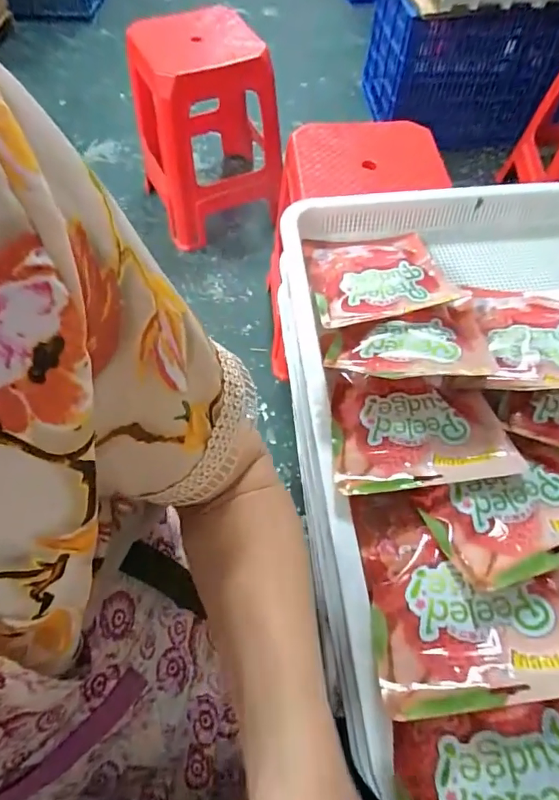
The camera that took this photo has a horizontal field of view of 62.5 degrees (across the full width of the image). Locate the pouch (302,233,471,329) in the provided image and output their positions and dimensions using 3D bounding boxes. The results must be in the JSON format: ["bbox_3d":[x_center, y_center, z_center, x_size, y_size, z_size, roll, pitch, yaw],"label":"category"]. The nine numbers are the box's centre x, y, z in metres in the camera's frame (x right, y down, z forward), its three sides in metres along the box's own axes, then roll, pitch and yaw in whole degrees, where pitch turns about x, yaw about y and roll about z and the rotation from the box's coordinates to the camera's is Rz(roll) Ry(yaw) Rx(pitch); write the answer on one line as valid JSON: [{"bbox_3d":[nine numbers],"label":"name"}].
[{"bbox_3d":[0.115,-0.154,0.541,0.157,0.022,0.198,-6,42,-1],"label":"pouch"}]

